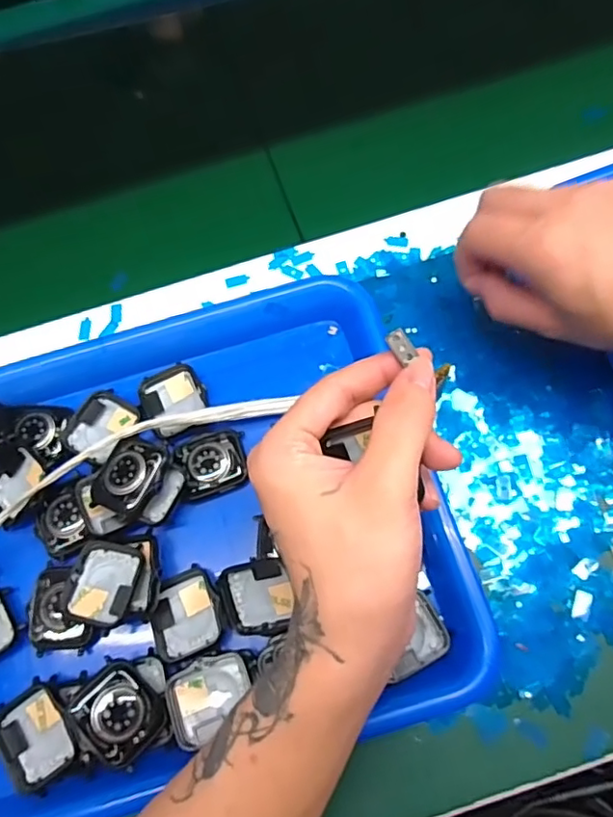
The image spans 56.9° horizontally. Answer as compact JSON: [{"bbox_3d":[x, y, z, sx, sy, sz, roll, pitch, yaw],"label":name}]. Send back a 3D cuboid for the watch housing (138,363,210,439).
[{"bbox_3d":[-0.081,-0.004,0.350,0.038,0.010,0.046,-22,71,-4],"label":"watch housing"}]

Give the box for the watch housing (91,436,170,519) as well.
[{"bbox_3d":[-0.099,0.039,0.322,0.035,0.018,0.043,15,72,9],"label":"watch housing"}]

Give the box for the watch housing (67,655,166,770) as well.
[{"bbox_3d":[-0.093,0.152,0.284,0.042,0.010,0.043,-31,80,-36],"label":"watch housing"}]

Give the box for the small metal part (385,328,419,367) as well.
[{"bbox_3d":[0.039,-0.026,0.233,0.008,0.004,0.015,-37,101,1],"label":"small metal part"}]

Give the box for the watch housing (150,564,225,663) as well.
[{"bbox_3d":[-0.065,0.112,0.308,0.037,0.013,0.043,-16,70,-2],"label":"watch housing"}]

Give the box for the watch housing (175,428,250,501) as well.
[{"bbox_3d":[-0.055,0.032,0.337,0.038,0.011,0.036,-17,70,-2],"label":"watch housing"}]

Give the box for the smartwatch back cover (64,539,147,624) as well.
[{"bbox_3d":[-0.110,0.095,0.309,0.036,0.009,0.041,9,72,7],"label":"smartwatch back cover"}]

